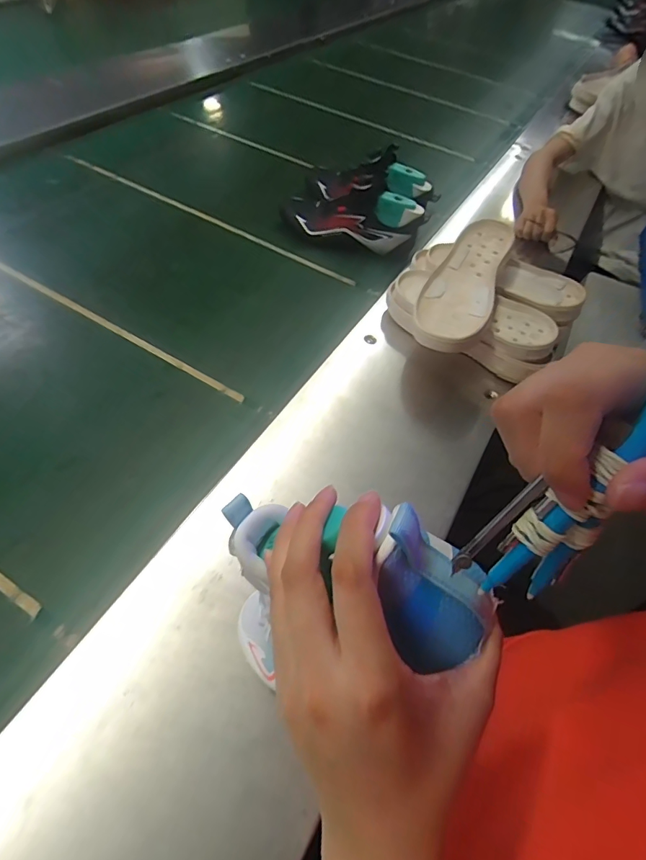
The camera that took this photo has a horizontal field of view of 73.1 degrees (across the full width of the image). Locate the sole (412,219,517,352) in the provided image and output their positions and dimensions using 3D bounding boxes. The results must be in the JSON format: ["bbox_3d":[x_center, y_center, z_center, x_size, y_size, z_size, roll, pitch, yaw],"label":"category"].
[{"bbox_3d":[0.196,-0.204,0.595,0.096,0.042,0.263,25,56,13],"label":"sole"}]

